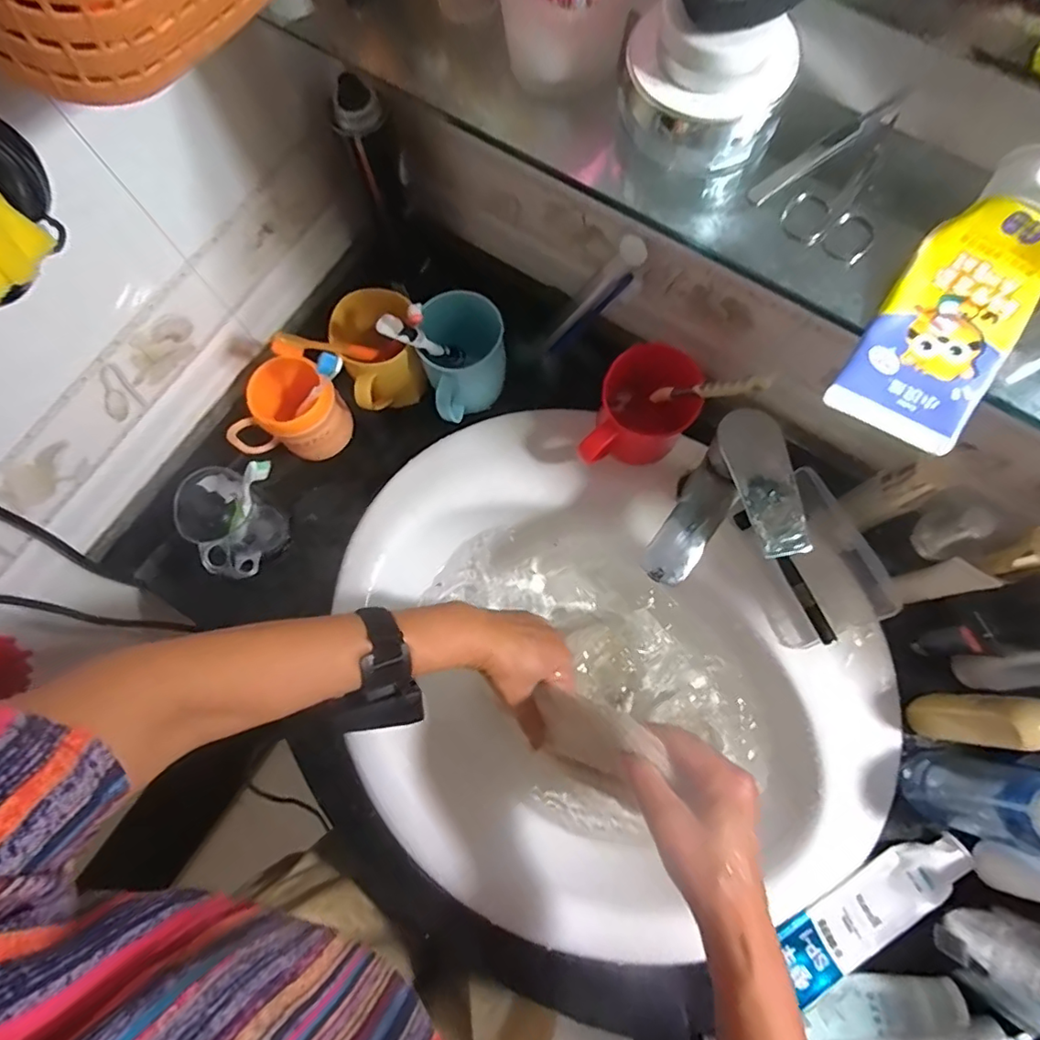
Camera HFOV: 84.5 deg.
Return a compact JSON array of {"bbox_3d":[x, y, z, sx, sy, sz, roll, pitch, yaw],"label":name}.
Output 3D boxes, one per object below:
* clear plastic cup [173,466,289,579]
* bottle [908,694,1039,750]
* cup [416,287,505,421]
[{"bbox_3d":[-0.274,0.003,0.544,0.077,0.091,0.077,0,75,0],"label":"clear plastic cup"},{"bbox_3d":[0.369,0.160,0.462,0.037,0.119,0.037,0,75,0],"label":"bottle"},{"bbox_3d":[-0.055,-0.157,0.568,0.082,0.096,0.091,-22,76,-5],"label":"cup"}]

